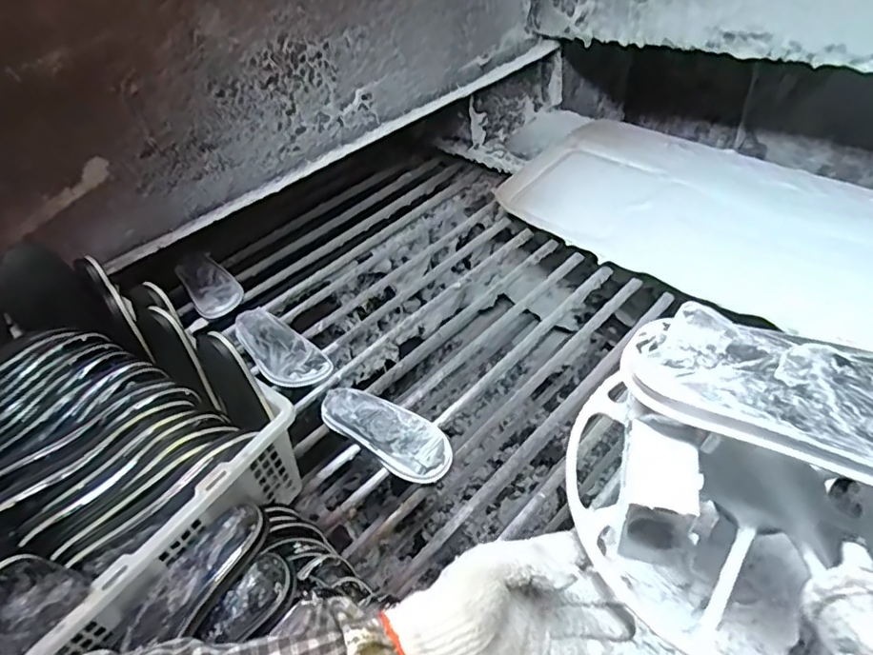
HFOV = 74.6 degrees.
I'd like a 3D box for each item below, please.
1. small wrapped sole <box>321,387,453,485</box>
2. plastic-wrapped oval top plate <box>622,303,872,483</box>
[{"bbox_3d":[-0.075,0.155,0.857,0.235,0.034,0.093,30,54,32],"label":"small wrapped sole"},{"bbox_3d":[0.231,0.042,0.338,0.222,0.023,0.090,16,59,22],"label":"plastic-wrapped oval top plate"}]

